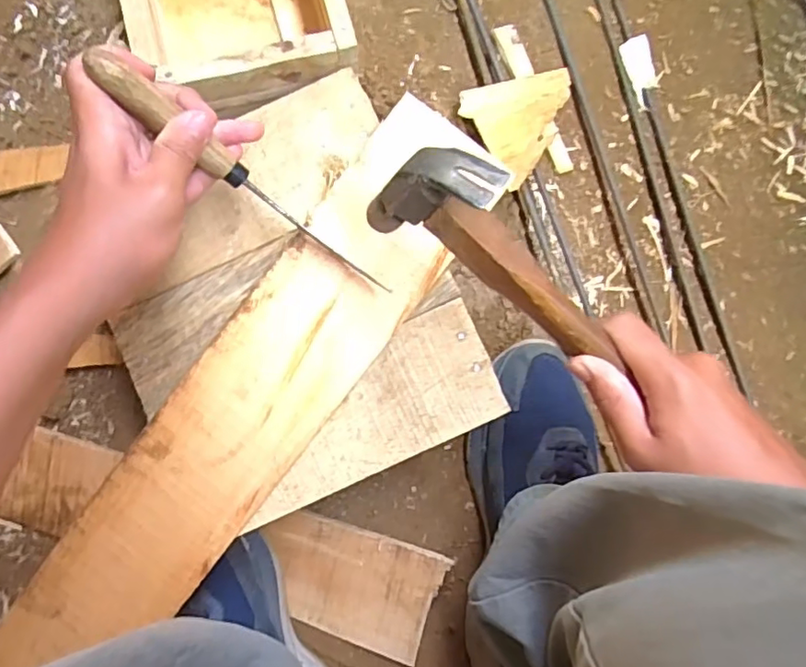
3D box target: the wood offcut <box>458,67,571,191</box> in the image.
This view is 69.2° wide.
[{"bbox_3d":[0.122,-0.195,0.550,0.137,0.007,0.092,-26,94,-30],"label":"wood offcut"}]

